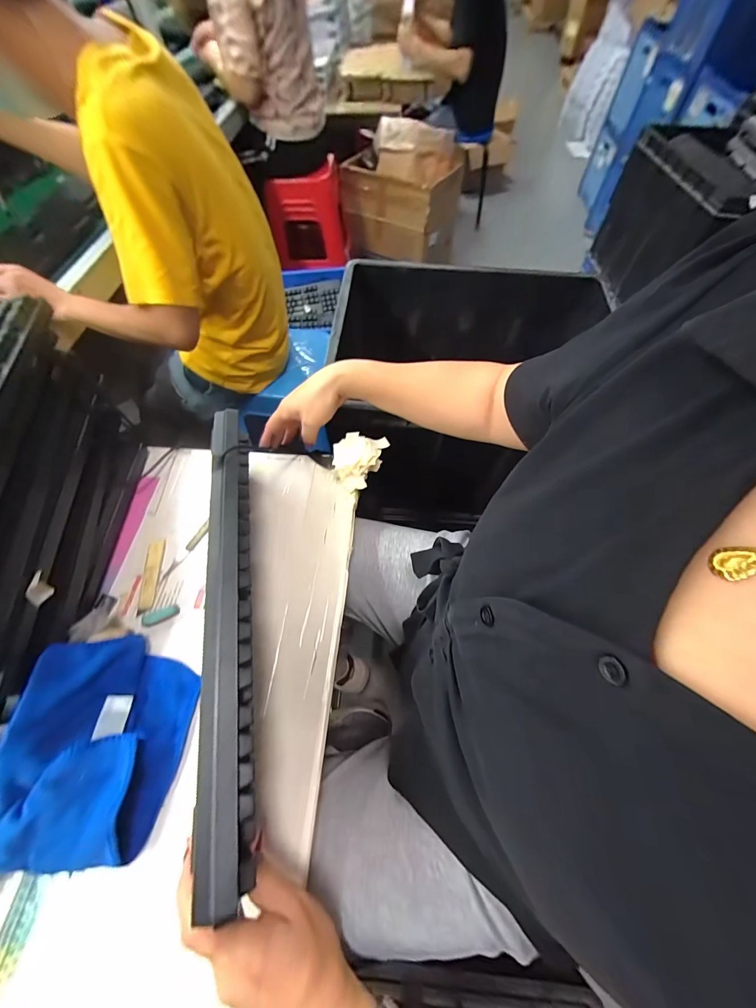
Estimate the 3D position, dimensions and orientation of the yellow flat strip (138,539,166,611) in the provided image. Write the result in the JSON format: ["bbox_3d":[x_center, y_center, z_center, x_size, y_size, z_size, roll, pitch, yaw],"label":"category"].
[{"bbox_3d":[-0.301,0.089,0.450,0.020,0.006,0.095,-5,61,-2],"label":"yellow flat strip"}]

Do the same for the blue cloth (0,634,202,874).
[{"bbox_3d":[-0.277,0.235,0.328,0.131,0.079,0.186,9,62,6],"label":"blue cloth"}]

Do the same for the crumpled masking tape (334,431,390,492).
[{"bbox_3d":[-0.029,-0.063,0.503,0.073,0.045,0.076,-1,61,1],"label":"crumpled masking tape"}]

